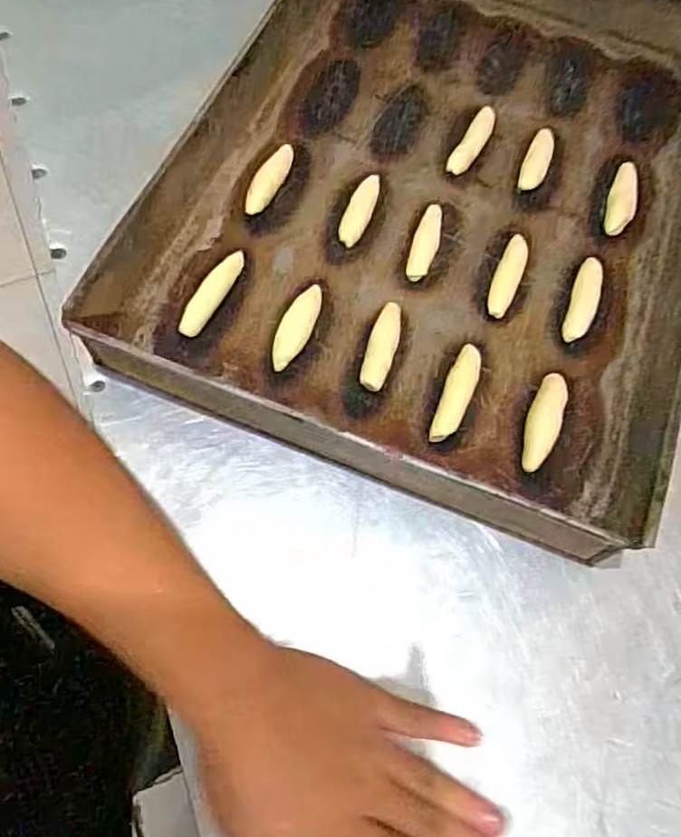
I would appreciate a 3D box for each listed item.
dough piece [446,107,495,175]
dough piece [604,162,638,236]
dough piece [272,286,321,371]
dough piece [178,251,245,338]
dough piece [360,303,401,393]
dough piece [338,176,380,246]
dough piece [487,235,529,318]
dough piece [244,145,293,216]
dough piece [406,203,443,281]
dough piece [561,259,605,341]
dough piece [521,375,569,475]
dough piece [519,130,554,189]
[{"bbox_3d":[0.108,-0.226,0.528,0.019,0.011,0.075,26,68,9],"label":"dough piece"},{"bbox_3d":[0.222,-0.173,0.511,0.023,0.009,0.070,22,68,8],"label":"dough piece"},{"bbox_3d":[-0.031,-0.063,0.451,0.021,0.009,0.067,19,67,6],"label":"dough piece"},{"bbox_3d":[-0.091,-0.088,0.458,0.017,0.010,0.072,26,68,9],"label":"dough piece"},{"bbox_3d":[0.028,-0.050,0.446,0.020,0.009,0.069,19,67,6],"label":"dough piece"},{"bbox_3d":[0.016,-0.159,0.494,0.018,0.013,0.070,20,67,7],"label":"dough piece"},{"bbox_3d":[0.122,-0.104,0.478,0.019,0.011,0.068,21,68,7],"label":"dough piece"},{"bbox_3d":[-0.055,-0.184,0.504,0.018,0.014,0.066,22,68,8],"label":"dough piece"},{"bbox_3d":[0.064,-0.132,0.484,0.018,0.011,0.071,17,67,6],"label":"dough piece"},{"bbox_3d":[0.177,-0.086,0.473,0.020,0.010,0.071,20,67,7],"label":"dough piece"},{"bbox_3d":[0.134,0.002,0.432,0.022,0.009,0.069,23,68,8],"label":"dough piece"},{"bbox_3d":[0.158,-0.207,0.521,0.020,0.011,0.057,22,68,8],"label":"dough piece"}]

